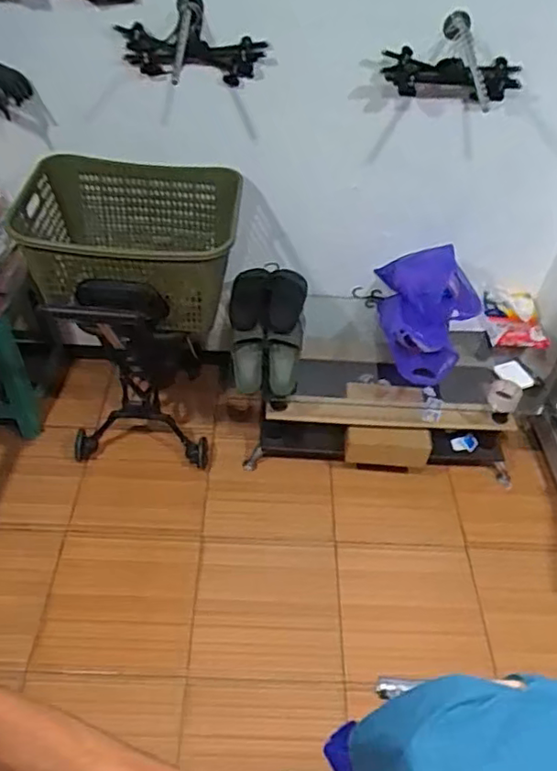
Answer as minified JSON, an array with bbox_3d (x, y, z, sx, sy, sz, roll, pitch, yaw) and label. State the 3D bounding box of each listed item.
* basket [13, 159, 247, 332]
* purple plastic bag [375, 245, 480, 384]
[{"bbox_3d":[-0.410,-0.393,1.667,0.570,0.294,0.489,5,45,1],"label":"basket"},{"bbox_3d":[0.431,-0.232,1.815,0.284,0.331,0.318,14,46,10],"label":"purple plastic bag"}]

